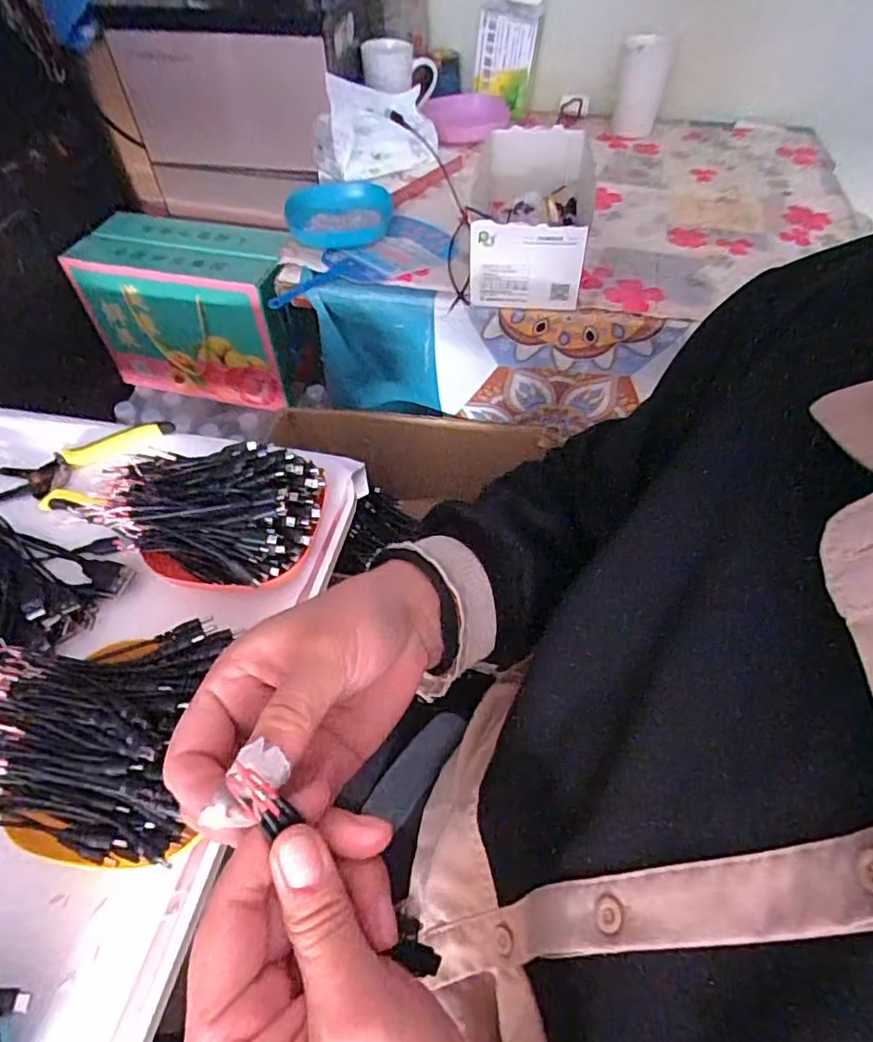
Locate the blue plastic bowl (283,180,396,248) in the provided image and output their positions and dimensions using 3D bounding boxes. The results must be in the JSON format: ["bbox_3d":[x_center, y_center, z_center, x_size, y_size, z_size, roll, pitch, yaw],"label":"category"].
[{"bbox_3d":[-0.130,-0.405,0.788,0.143,0.034,0.129,-2,53,-1],"label":"blue plastic bowl"}]

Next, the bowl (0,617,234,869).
[{"bbox_3d":[-0.223,0.134,0.371,0.181,0.067,0.145,-3,53,-2],"label":"bowl"}]

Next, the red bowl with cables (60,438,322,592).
[{"bbox_3d":[-0.187,-0.012,0.479,0.180,0.067,0.124,11,53,9],"label":"red bowl with cables"}]

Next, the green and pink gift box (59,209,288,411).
[{"bbox_3d":[-0.394,-0.354,1.007,0.328,0.240,0.164,12,54,9],"label":"green and pink gift box"}]

